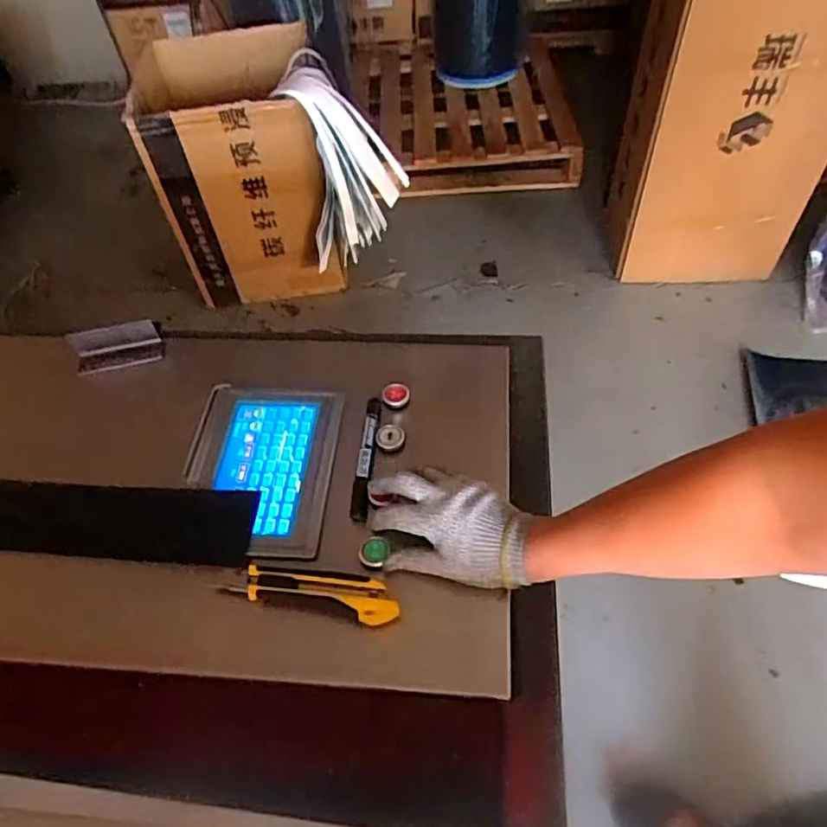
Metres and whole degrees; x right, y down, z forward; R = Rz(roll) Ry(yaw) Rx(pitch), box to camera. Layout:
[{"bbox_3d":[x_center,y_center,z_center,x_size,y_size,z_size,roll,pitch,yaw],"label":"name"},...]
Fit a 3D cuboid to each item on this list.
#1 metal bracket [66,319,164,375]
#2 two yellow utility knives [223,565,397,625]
[{"bbox_3d":[-0.345,-0.079,0.717,0.096,0.032,0.046,-18,54,-9],"label":"metal bracket"},{"bbox_3d":[-0.083,0.152,0.531,0.144,0.013,0.037,8,55,11],"label":"two yellow utility knives"}]

